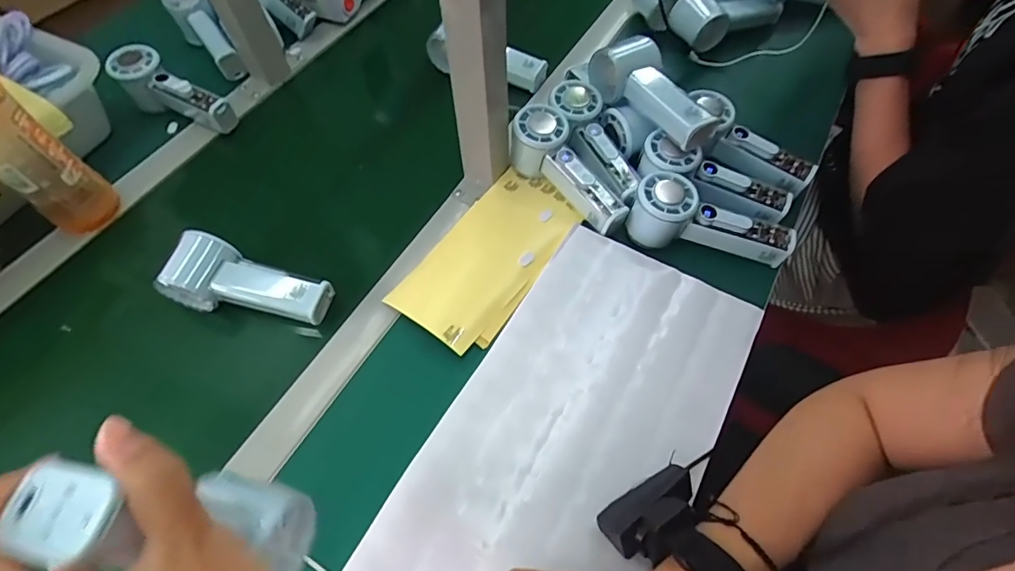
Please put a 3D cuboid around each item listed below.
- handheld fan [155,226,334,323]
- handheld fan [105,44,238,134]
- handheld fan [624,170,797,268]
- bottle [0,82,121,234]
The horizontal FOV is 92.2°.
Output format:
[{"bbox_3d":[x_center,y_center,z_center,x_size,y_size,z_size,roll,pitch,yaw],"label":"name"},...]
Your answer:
[{"bbox_3d":[-0.241,0.002,0.463,0.141,0.062,0.059,13,60,7],"label":"handheld fan"},{"bbox_3d":[-0.401,-0.232,0.593,0.157,0.055,0.051,28,62,0],"label":"handheld fan"},{"bbox_3d":[0.199,-0.064,0.477,0.152,0.046,0.054,13,60,7],"label":"handheld fan"},{"bbox_3d":[-0.446,-0.131,0.438,0.053,0.206,0.052,-5,59,-4],"label":"bottle"}]

